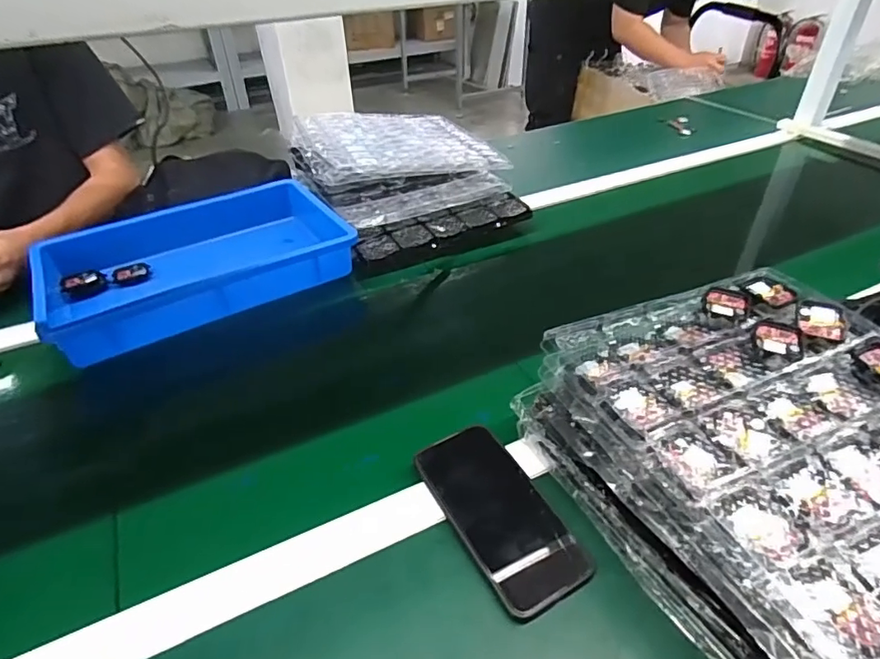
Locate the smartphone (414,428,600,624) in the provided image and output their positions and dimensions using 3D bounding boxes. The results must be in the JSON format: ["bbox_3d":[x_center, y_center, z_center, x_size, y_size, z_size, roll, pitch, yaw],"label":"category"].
[{"bbox_3d":[0.048,0.148,0.437,0.076,0.009,0.159,-18,46,-26],"label":"smartphone"}]

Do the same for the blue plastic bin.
[{"bbox_3d":[-0.331,-0.093,0.731,0.368,0.067,0.246,-24,44,-25],"label":"blue plastic bin"}]

